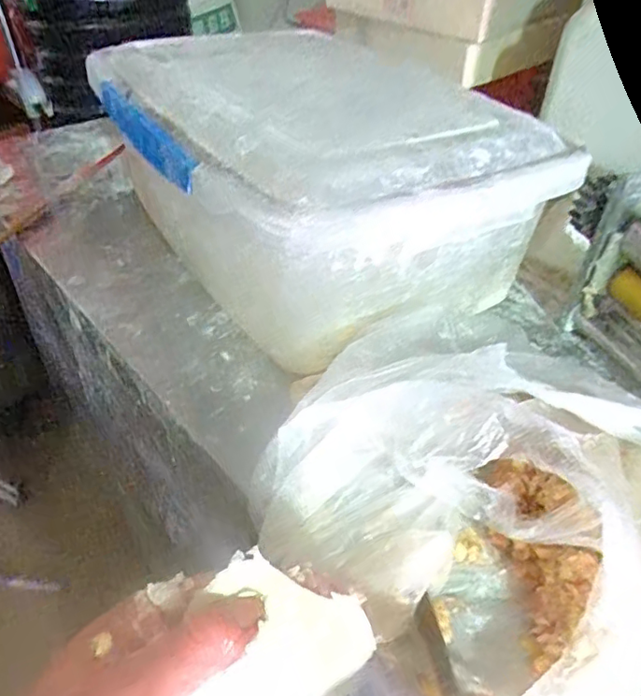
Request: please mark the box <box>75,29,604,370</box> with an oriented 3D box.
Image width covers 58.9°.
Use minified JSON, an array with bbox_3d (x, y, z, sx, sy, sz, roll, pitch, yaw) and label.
[{"bbox_3d":[-0.016,-0.149,0.506,0.270,0.159,0.381,-23,47,-28],"label":"box"}]

